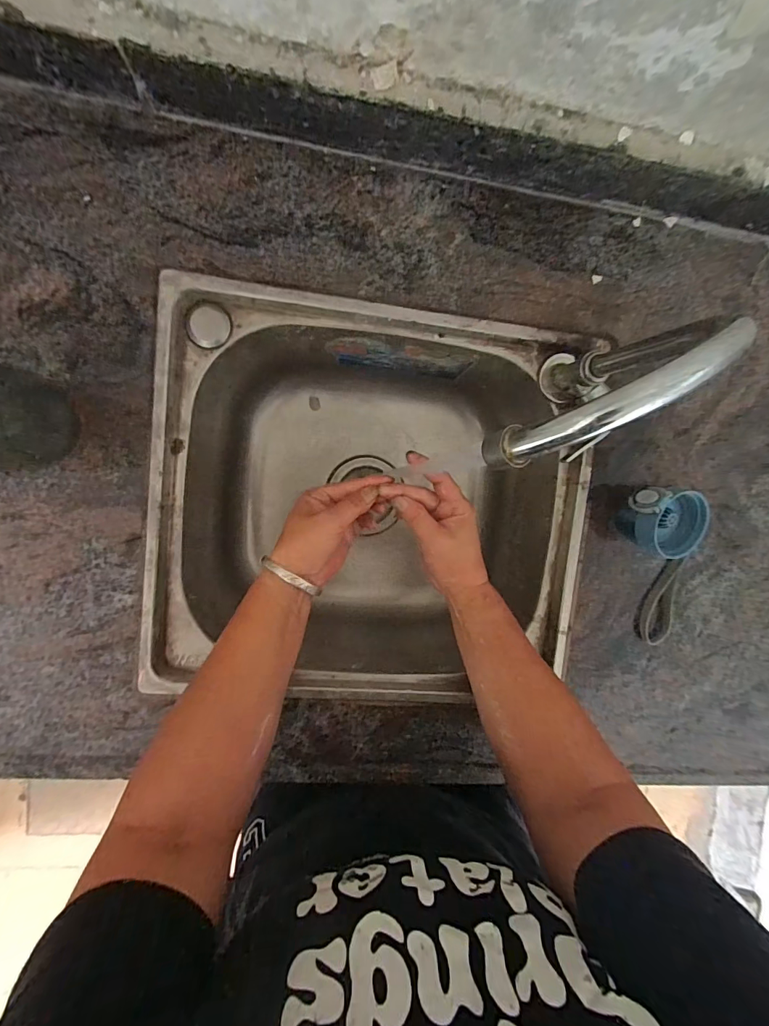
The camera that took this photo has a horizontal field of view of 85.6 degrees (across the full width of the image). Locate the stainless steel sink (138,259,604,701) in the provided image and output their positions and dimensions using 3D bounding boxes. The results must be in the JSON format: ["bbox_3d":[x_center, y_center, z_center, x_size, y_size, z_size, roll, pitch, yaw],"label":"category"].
[{"bbox_3d":[-0.012,-0.028,0.485,0.419,0.185,0.343,6,96,-8],"label":"stainless steel sink"}]

